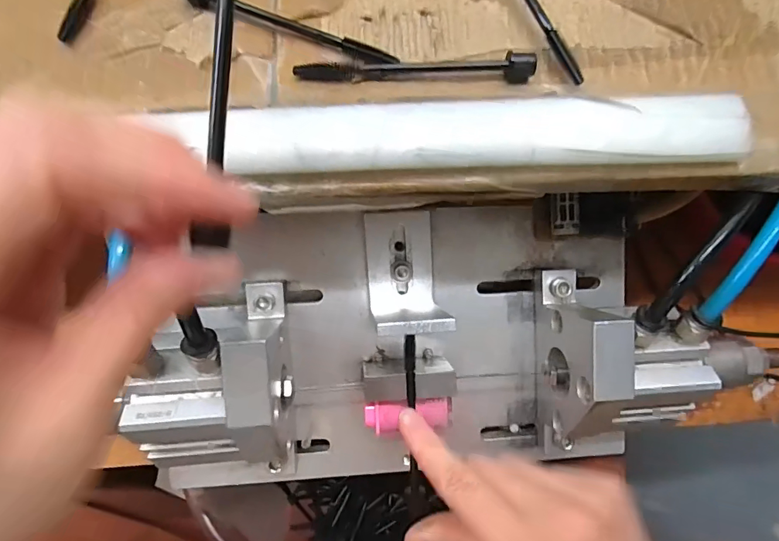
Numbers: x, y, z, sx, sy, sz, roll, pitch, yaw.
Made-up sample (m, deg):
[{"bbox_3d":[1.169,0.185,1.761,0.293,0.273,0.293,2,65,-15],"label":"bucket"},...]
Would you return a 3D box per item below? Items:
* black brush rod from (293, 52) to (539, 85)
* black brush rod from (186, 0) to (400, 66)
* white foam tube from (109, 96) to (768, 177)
[{"bbox_3d":[0.010,-0.087,0.188,0.099,0.013,0.012,2,78,-1],"label":"black brush rod"},{"bbox_3d":[-0.044,-0.107,0.192,0.096,0.010,0.012,21,78,3],"label":"black brush rod"},{"bbox_3d":[0.031,-0.052,0.176,0.222,0.020,0.027,-4,78,-2],"label":"white foam tube"}]

